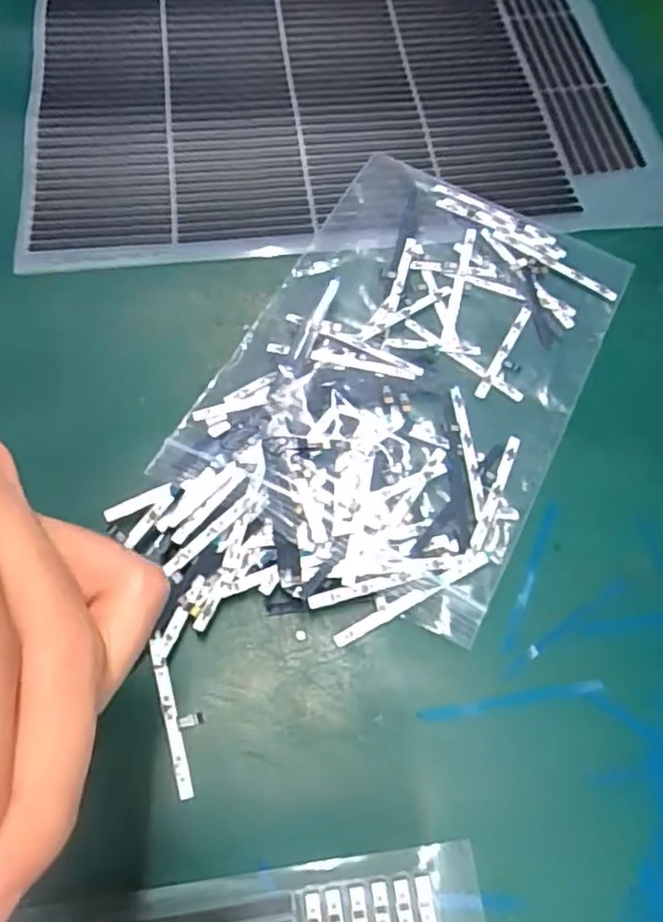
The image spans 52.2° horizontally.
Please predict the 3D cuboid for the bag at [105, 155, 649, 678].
[{"bbox_3d":[0.025,-0.028,0.265,0.126,0.014,0.225,26,66,10],"label":"bag"}]

